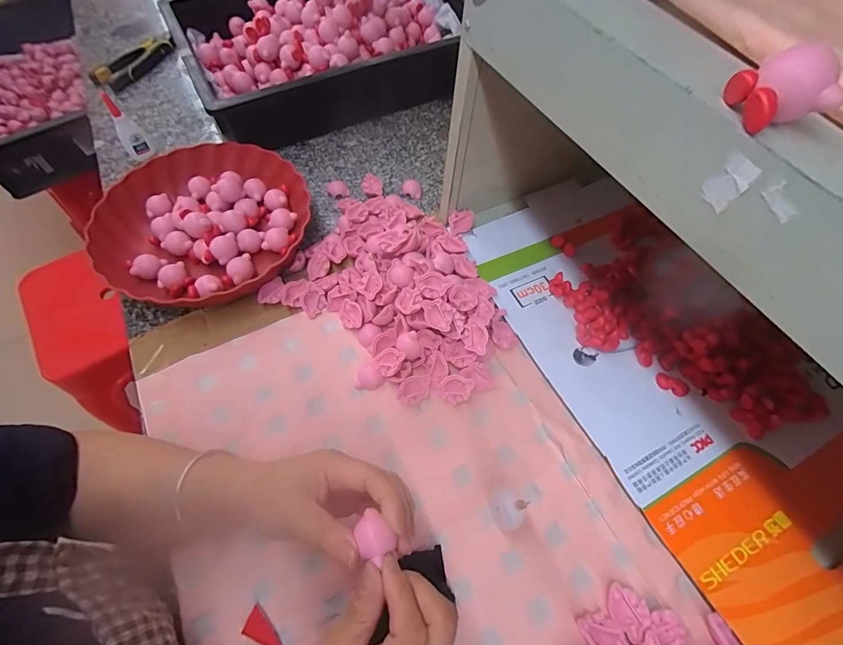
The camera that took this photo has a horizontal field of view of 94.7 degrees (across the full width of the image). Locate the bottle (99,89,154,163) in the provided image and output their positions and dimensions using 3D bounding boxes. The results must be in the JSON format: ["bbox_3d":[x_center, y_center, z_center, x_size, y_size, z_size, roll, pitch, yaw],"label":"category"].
[{"bbox_3d":[-0.402,-0.266,0.526,0.032,0.081,0.019,-37,65,-19],"label":"bottle"}]

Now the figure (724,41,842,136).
[{"bbox_3d":[0.157,-0.102,0.166,0.029,0.027,0.027,1,59,2],"label":"figure"}]

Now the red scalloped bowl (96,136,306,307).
[{"bbox_3d":[-0.259,-0.118,0.473,0.224,0.052,0.237,1,60,-2],"label":"red scalloped bowl"}]

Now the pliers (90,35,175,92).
[{"bbox_3d":[-0.489,-0.448,0.667,0.054,0.025,0.155,21,61,13],"label":"pliers"}]

